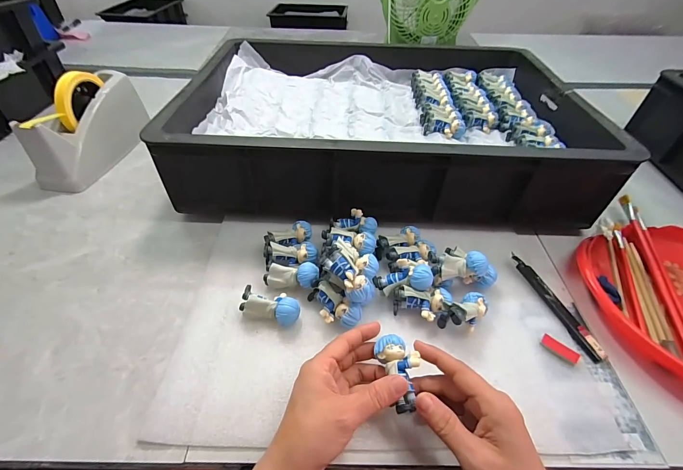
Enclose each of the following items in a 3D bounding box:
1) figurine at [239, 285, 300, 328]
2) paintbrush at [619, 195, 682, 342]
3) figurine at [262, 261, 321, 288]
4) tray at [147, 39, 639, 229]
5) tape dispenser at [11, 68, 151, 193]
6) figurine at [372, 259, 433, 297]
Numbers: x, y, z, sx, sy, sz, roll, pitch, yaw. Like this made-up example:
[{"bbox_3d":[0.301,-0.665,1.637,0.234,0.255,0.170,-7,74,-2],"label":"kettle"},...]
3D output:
[{"bbox_3d":[-0.074,0.076,0.348,0.061,0.025,0.034,10,47,9],"label":"figurine"},{"bbox_3d":[0.384,0.039,0.398,0.013,0.017,0.256,11,47,9],"label":"paintbrush"},{"bbox_3d":[-0.056,0.047,0.367,0.062,0.027,0.024,-6,45,11],"label":"figurine"},{"bbox_3d":[0.066,-0.200,0.550,0.571,0.125,0.411,2,46,1],"label":"tray"},{"bbox_3d":[-0.405,-0.178,0.523,0.061,0.116,0.213,9,47,7],"label":"tape dispenser"},{"bbox_3d":[0.068,0.047,0.360,0.062,0.027,0.029,-12,43,19],"label":"figurine"}]

